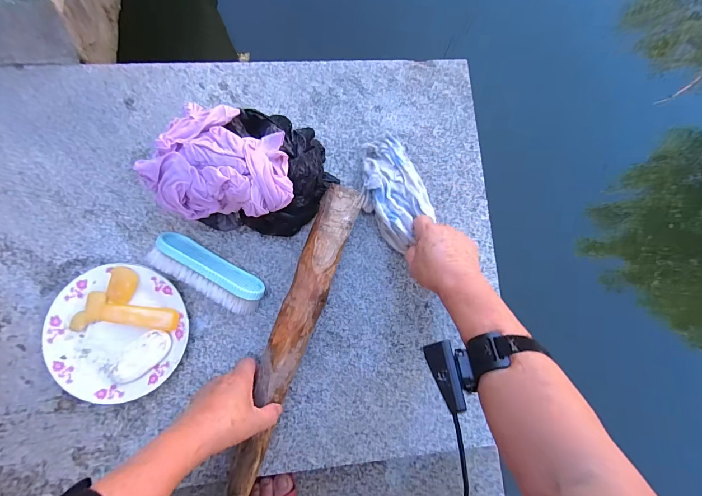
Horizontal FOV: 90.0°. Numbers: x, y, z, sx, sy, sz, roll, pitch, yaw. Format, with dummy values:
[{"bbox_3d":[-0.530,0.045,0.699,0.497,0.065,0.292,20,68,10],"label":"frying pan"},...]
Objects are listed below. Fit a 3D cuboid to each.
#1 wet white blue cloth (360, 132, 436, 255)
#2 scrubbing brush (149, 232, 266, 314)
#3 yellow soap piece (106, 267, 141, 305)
[{"bbox_3d":[0.060,-0.086,0.511,0.092,0.049,0.167,-22,85,-8],"label":"wet white blue cloth"},{"bbox_3d":[-0.191,0.035,0.474,0.150,0.047,0.051,30,80,-1],"label":"scrubbing brush"},{"bbox_3d":[-0.303,0.051,0.466,0.033,0.013,0.050,16,81,-3],"label":"yellow soap piece"}]

